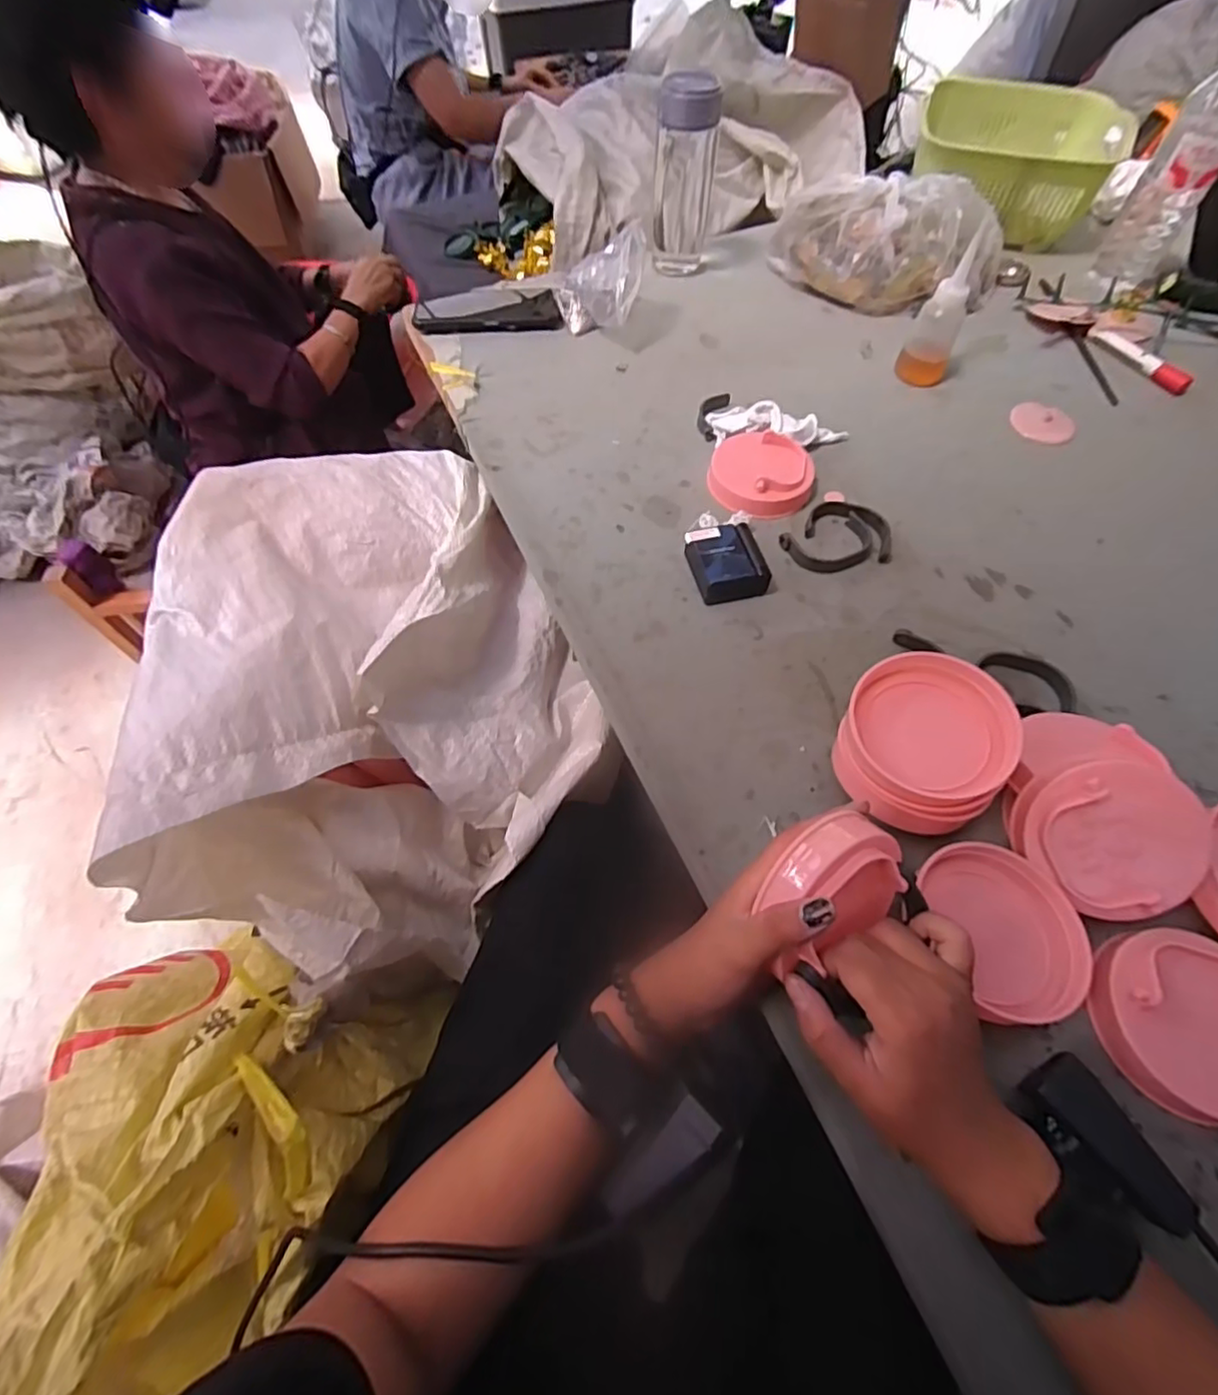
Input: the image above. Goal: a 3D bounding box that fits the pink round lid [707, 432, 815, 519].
[{"bbox_3d":[0.142,-0.208,0.579,0.093,0.028,0.094,0,59,0],"label":"pink round lid"}]

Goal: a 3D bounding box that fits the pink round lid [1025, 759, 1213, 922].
[{"bbox_3d":[0.304,0.085,0.369,0.092,0.015,0.089,0,89,9],"label":"pink round lid"}]

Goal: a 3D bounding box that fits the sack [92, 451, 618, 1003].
[{"bbox_3d":[-0.187,-0.004,0.558,0.311,0.255,0.455,-14,60,-8],"label":"sack"}]

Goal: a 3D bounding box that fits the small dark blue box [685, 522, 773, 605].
[{"bbox_3d":[0.099,-0.113,0.521,0.055,0.030,0.060,-14,60,-8],"label":"small dark blue box"}]

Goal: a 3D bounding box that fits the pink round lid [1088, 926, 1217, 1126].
[{"bbox_3d":[0.321,0.178,0.341,0.088,0.021,0.092,-2,69,4],"label":"pink round lid"}]

